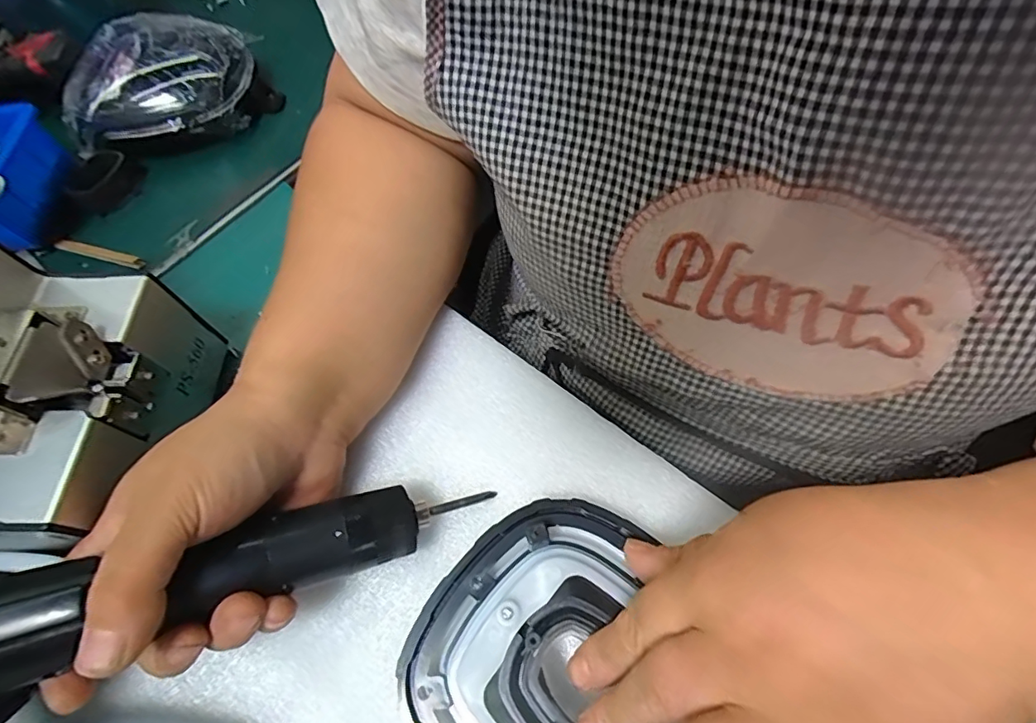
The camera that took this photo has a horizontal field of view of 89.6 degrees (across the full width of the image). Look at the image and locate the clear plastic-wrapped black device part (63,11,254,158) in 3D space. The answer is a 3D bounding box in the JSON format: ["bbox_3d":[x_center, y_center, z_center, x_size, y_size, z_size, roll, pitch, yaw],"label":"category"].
[{"bbox_3d":[-0.277,-0.220,0.405,0.126,0.038,0.113,-3,65,1],"label":"clear plastic-wrapped black device part"}]

